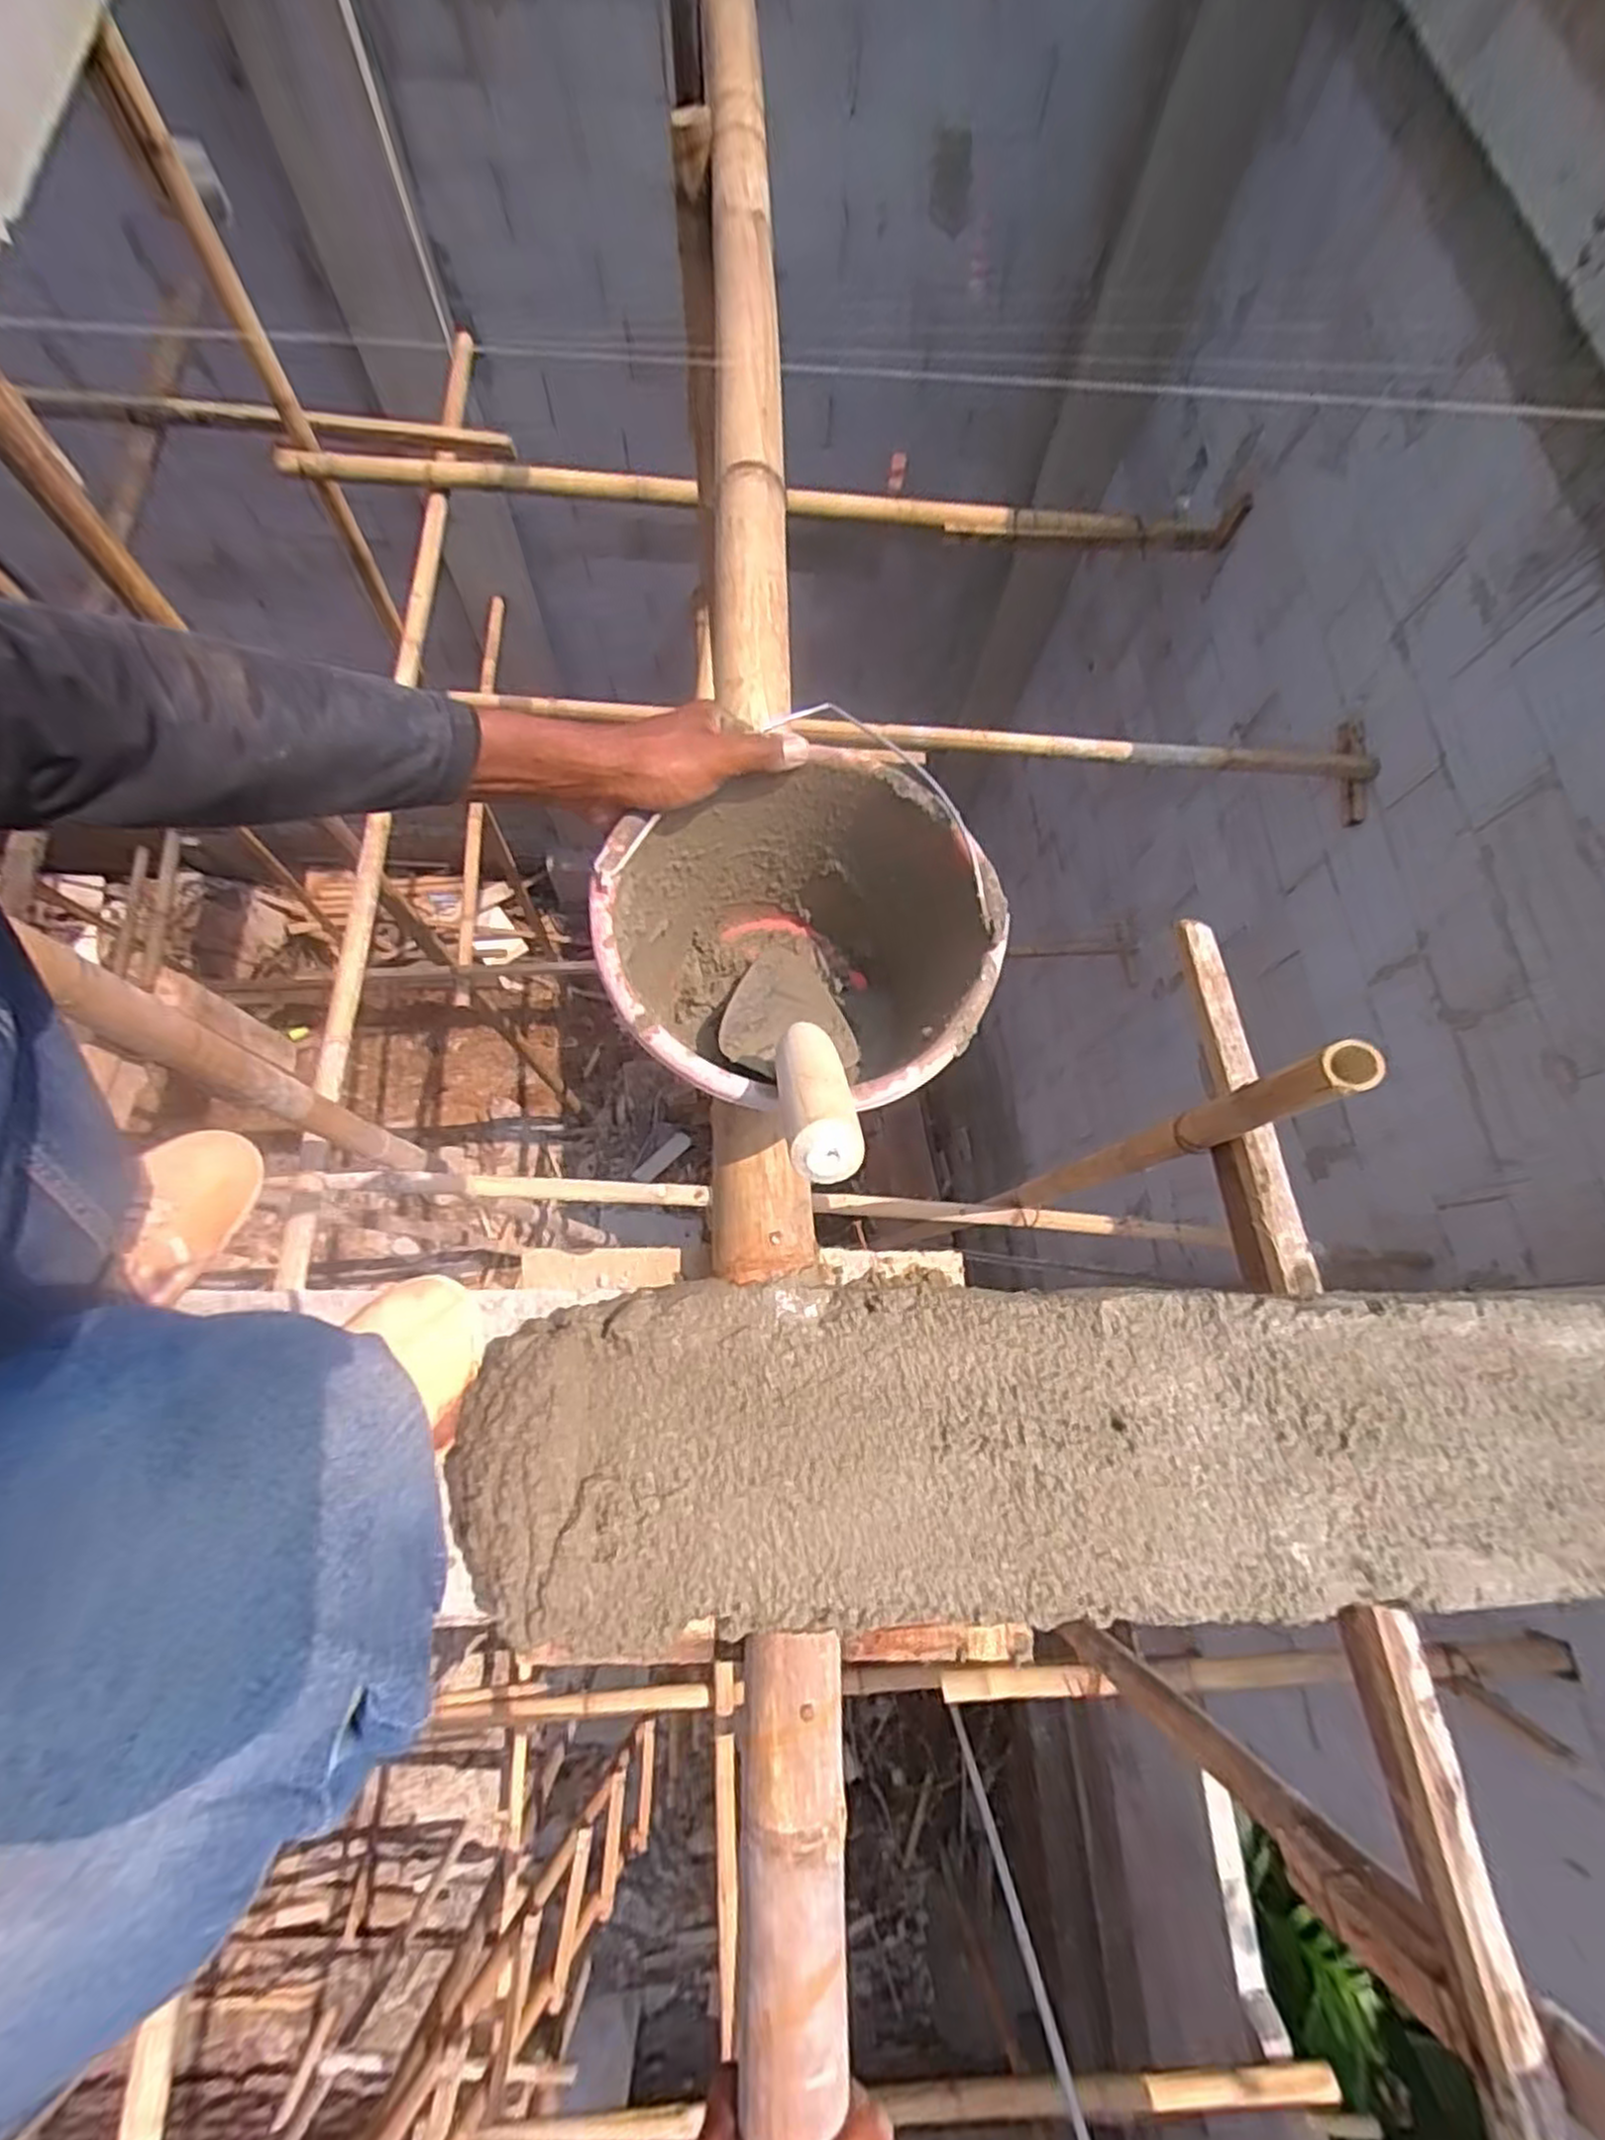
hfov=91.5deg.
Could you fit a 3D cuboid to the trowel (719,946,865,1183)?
[{"bbox_3d":[-0.006,-0.019,0.484,0.086,0.309,0.053,-4,108,-4],"label":"trowel"}]

